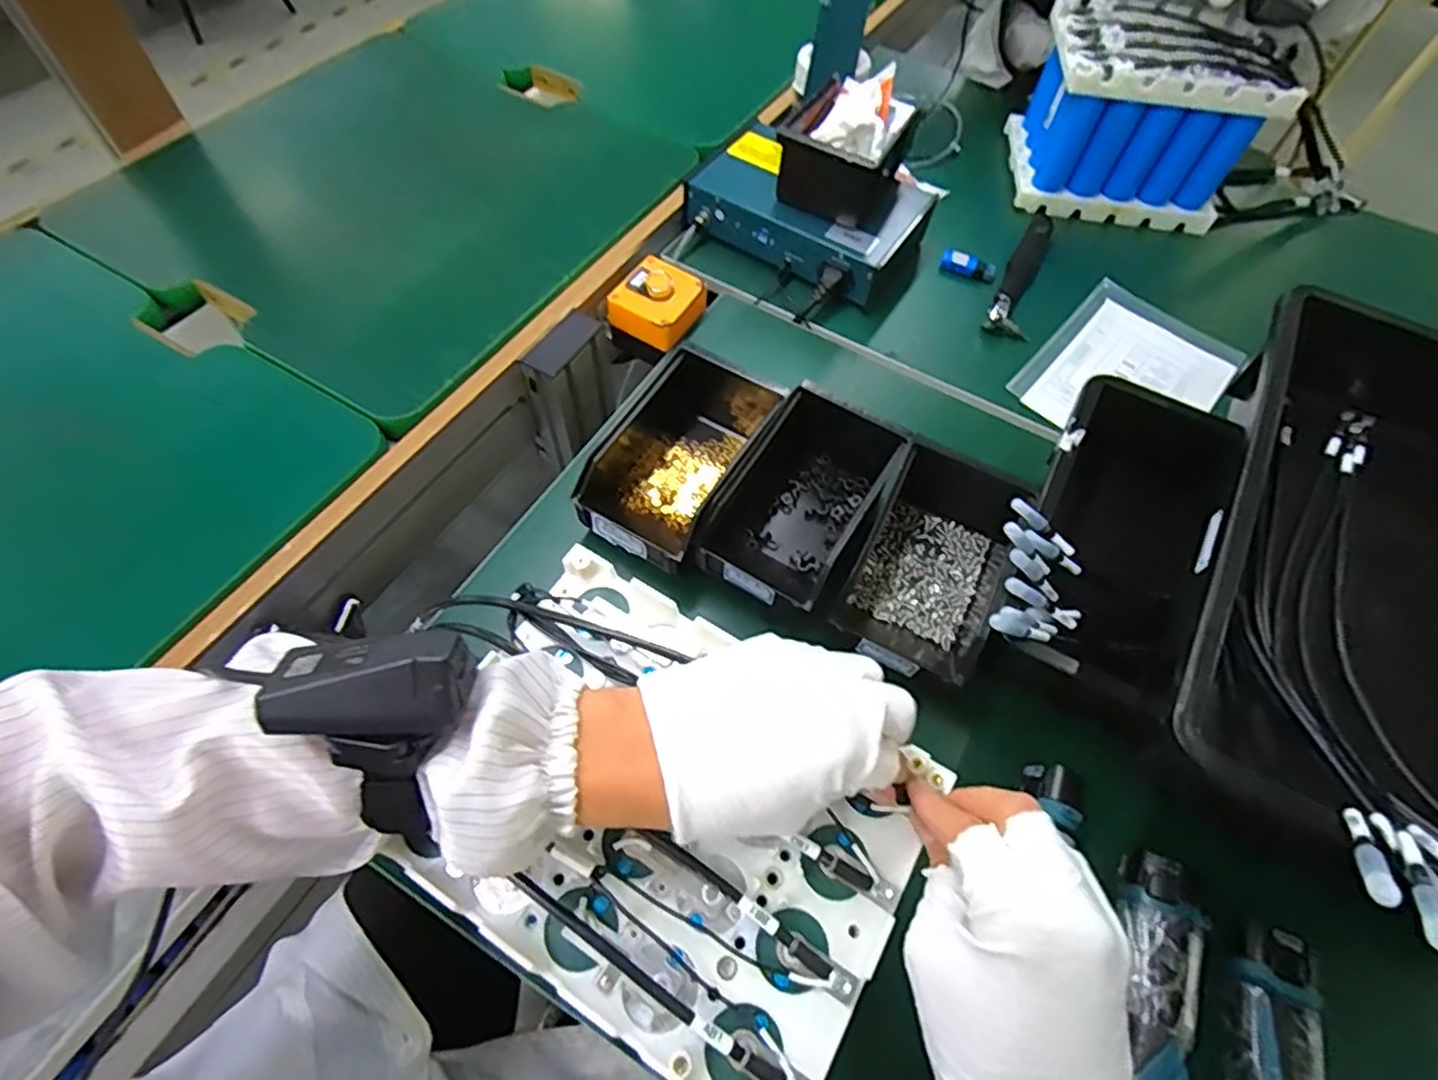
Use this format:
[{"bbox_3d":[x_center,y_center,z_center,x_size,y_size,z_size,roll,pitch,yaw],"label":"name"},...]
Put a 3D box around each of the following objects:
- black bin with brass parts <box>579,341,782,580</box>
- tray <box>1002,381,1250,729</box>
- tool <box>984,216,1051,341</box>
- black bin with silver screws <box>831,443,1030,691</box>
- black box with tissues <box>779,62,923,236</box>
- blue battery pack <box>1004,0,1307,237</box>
[{"bbox_3d":[-0.024,-0.077,0.576,0.106,0.079,0.206,30,63,14],"label":"black bin with brass parts"},{"bbox_3d":[0.303,0.001,0.537,0.121,0.085,0.268,29,62,13],"label":"tray"},{"bbox_3d":[0.343,-0.299,0.758,0.043,0.023,0.211,24,61,10],"label":"tool"},{"bbox_3d":[0.169,0.012,0.535,0.111,0.075,0.198,26,62,12],"label":"black bin with silver screws"},{"bbox_3d":[0.137,-0.407,0.701,0.112,0.088,0.155,24,61,11],"label":"black box with tissues"},{"bbox_3d":[0.488,-0.500,0.807,0.235,0.156,0.199,7,60,1],"label":"blue battery pack"}]

